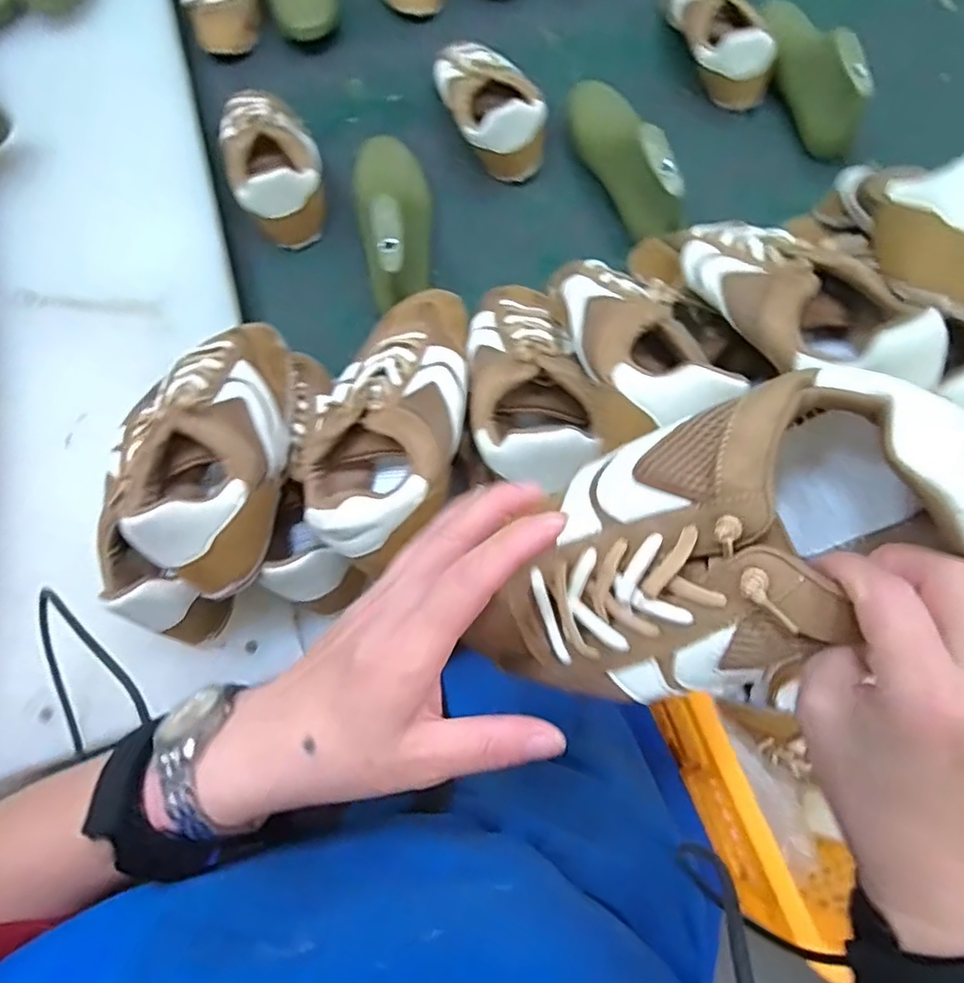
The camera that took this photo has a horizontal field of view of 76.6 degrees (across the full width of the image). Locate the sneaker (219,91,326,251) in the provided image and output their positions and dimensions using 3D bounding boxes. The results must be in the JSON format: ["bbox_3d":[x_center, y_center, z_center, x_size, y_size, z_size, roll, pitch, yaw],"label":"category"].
[{"bbox_3d":[-0.237,-0.384,0.691,0.097,0.074,0.212,-15,68,-4],"label":"sneaker"}]

